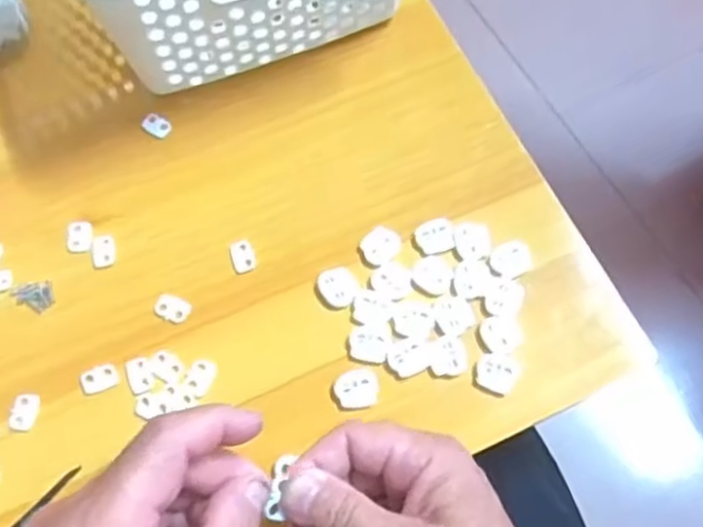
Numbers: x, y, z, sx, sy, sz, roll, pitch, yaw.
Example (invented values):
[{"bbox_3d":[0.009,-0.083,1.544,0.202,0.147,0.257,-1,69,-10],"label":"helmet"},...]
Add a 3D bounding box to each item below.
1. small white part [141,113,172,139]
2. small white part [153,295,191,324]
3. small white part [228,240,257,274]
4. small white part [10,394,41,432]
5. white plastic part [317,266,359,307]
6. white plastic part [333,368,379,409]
[{"bbox_3d":[-0.122,-0.087,0.444,0.019,0.004,0.014,25,71,11],"label":"small white part"},{"bbox_3d":[-0.101,0.025,0.397,0.020,0.004,0.014,19,69,9],"label":"small white part"},{"bbox_3d":[-0.063,-0.004,0.409,0.014,0.004,0.019,-13,68,-4],"label":"small white part"},{"bbox_3d":[-0.174,0.079,0.377,0.013,0.004,0.019,8,68,5],"label":"small white part"},{"bbox_3d":[-0.007,0.012,0.398,0.020,0.004,0.024,-35,71,-12],"label":"white plastic part"},{"bbox_3d":[0.003,0.067,0.378,0.023,0.004,0.020,-14,68,-4],"label":"white plastic part"}]

